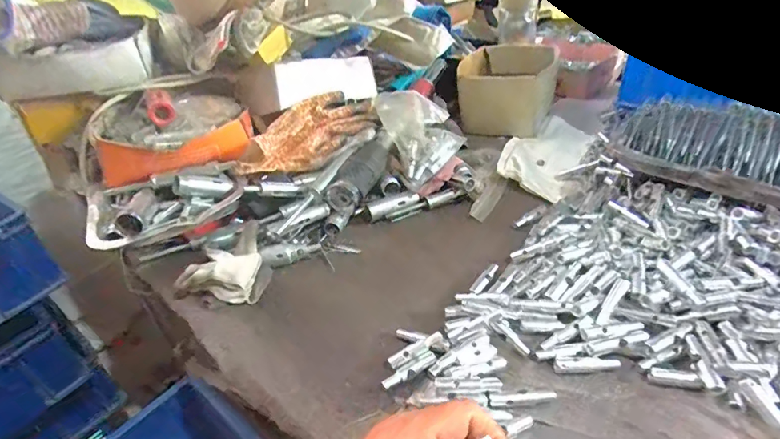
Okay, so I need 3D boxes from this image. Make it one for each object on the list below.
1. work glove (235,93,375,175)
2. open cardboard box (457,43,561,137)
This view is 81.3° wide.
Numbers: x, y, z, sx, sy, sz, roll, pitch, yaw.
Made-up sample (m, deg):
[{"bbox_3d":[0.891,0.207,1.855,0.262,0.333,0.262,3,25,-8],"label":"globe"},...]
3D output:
[{"bbox_3d":[-0.101,-0.114,0.603,0.091,0.054,0.218,20,44,33],"label":"work glove"},{"bbox_3d":[0.195,-0.221,0.754,0.141,0.084,0.168,7,39,19],"label":"open cardboard box"}]

